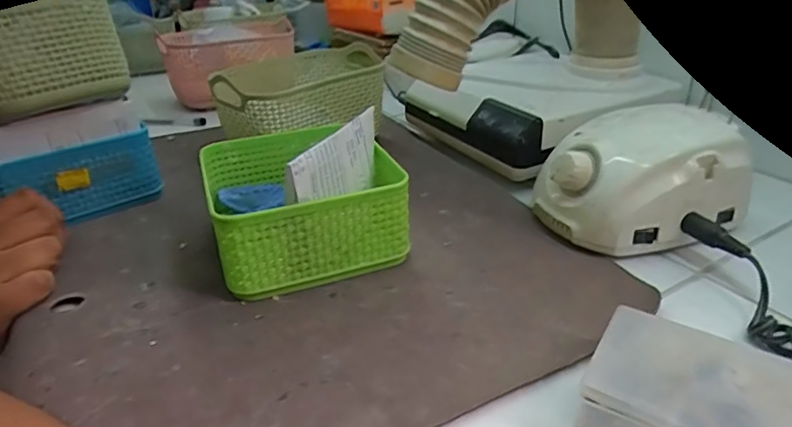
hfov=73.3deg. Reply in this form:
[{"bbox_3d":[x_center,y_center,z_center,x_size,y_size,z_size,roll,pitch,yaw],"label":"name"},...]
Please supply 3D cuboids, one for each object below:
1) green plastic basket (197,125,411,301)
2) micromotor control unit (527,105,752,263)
[{"bbox_3d":[-0.072,-0.008,0.399,0.123,0.066,0.131,-12,31,-18],"label":"green plastic basket"},{"bbox_3d":[0.182,-0.027,0.404,0.133,0.080,0.106,-13,32,-19],"label":"micromotor control unit"}]

